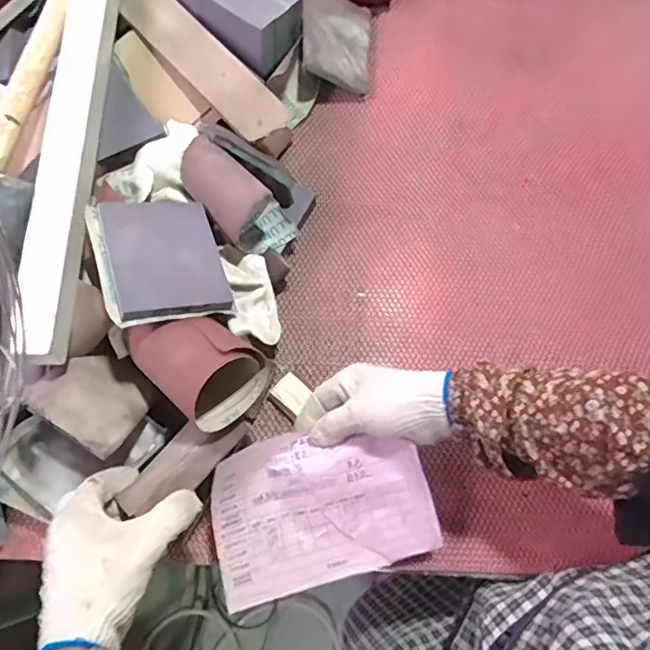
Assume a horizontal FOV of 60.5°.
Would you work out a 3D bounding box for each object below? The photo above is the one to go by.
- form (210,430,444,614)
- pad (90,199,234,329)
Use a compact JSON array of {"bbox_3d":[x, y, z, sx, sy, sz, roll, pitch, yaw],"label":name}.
[{"bbox_3d":[-0.003,0.164,0.508,0.195,0.052,0.131,-14,74,-6],"label":"form"},{"bbox_3d":[-0.151,-0.066,0.512,0.109,0.020,0.133,-10,64,-29],"label":"pad"}]

